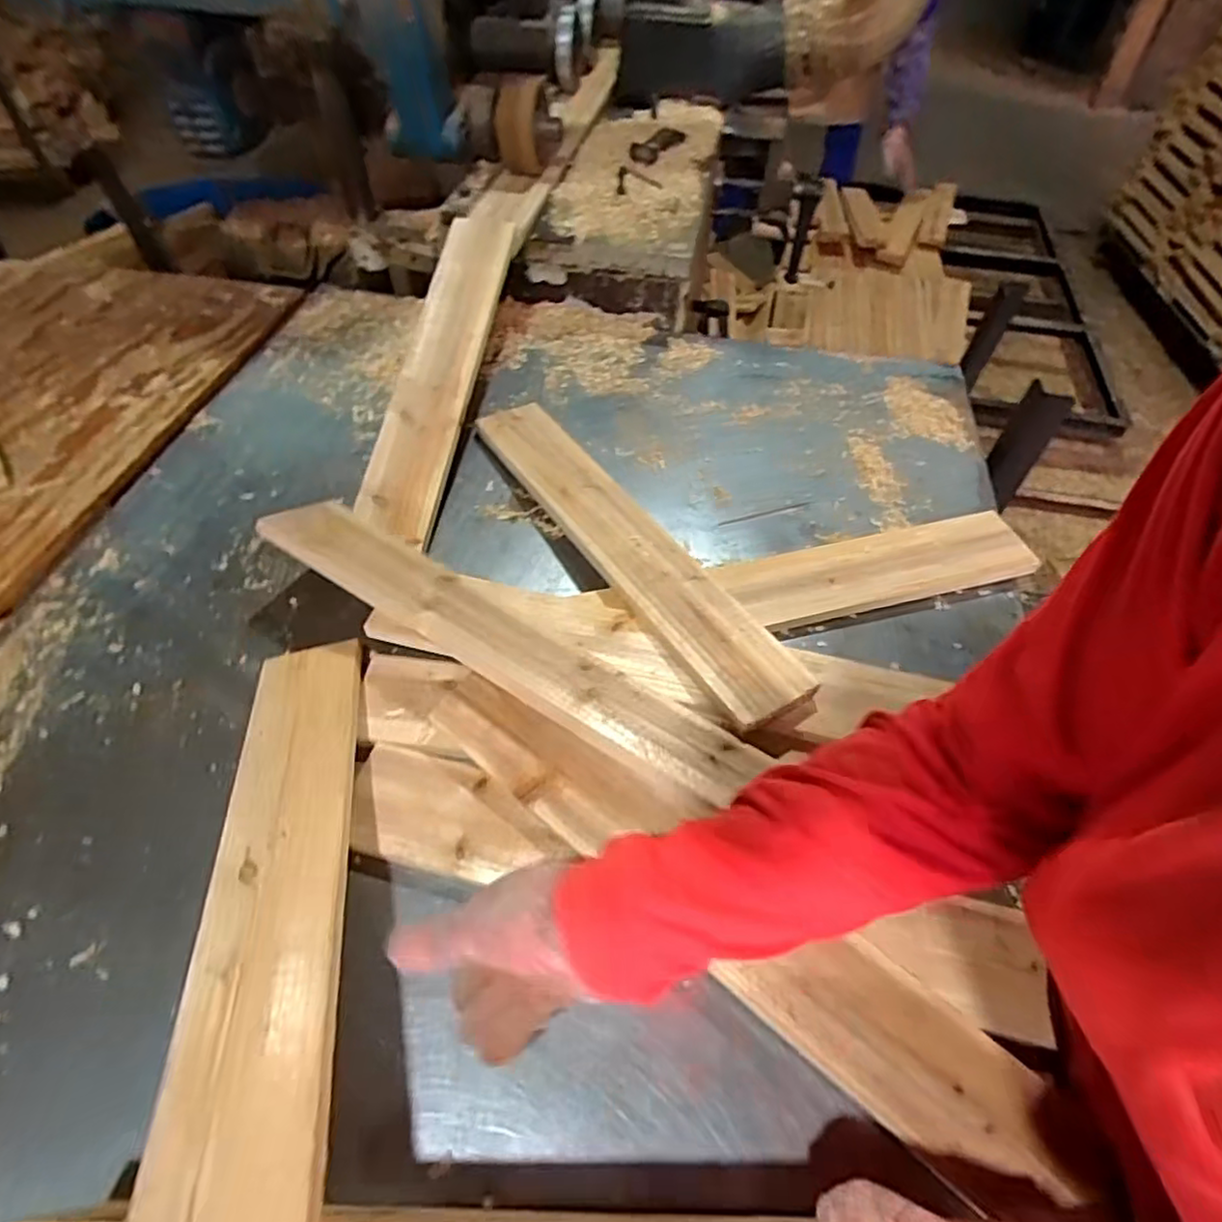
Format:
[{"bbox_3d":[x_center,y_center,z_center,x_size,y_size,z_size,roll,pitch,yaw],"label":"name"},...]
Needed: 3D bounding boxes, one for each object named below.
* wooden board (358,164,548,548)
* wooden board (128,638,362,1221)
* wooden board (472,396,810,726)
[{"bbox_3d":[-0.182,-0.339,0.783,0.092,0.037,0.580,6,64,4],"label":"wooden board"},{"bbox_3d":[-0.199,0.183,0.387,0.082,0.018,0.464,-9,39,-10],"label":"wooden board"},{"bbox_3d":[0.010,-0.079,0.654,0.086,0.016,0.478,-21,51,-25],"label":"wooden board"}]

